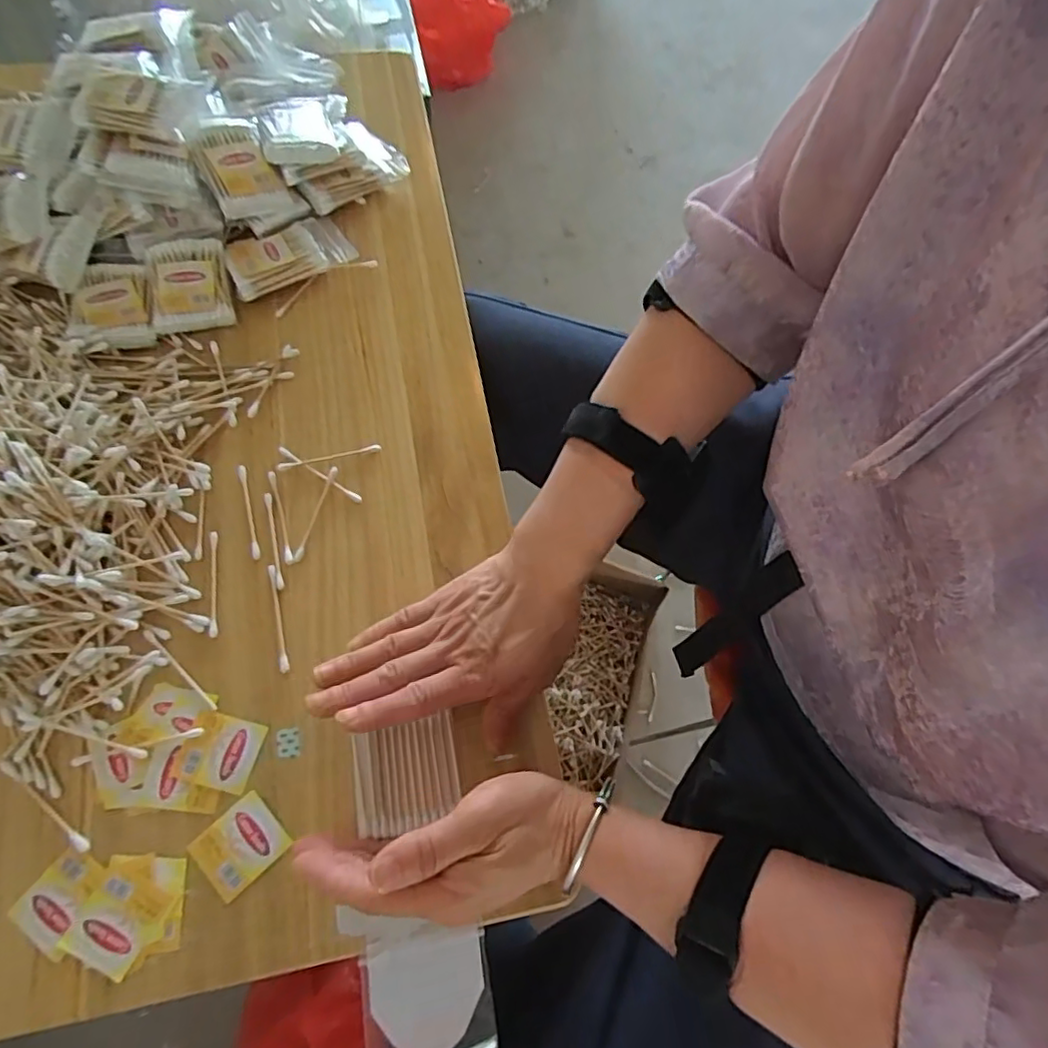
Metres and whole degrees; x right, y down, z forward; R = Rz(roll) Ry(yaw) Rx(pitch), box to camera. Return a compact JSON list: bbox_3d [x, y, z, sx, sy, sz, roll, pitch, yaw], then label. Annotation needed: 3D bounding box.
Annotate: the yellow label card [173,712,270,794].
[{"bbox_3d":[-0.184,0.138,0.372,0.043,0.004,0.040,16,67,-3],"label":"yellow label card"}]

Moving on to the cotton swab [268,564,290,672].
[{"bbox_3d":[-0.161,0.060,0.400,0.006,0.004,0.072,-14,68,-9],"label":"cotton swab"}]

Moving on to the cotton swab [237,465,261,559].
[{"bbox_3d":[-0.193,-0.009,0.429,0.006,0.004,0.072,-15,68,-9],"label":"cotton swab"}]

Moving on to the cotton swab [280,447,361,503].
[{"bbox_3d":[-0.148,-0.037,0.443,0.073,0.004,0.006,31,69,10],"label":"cotton swab"}]

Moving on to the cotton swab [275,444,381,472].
[{"bbox_3d":[-0.143,-0.050,0.448,0.073,0.004,0.007,-15,69,-9],"label":"cotton swab"}]

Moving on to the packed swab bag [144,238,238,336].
[{"bbox_3d":[-0.263,-0.188,0.480,0.057,0.012,0.072,-12,82,-16],"label":"packed swab bag"}]

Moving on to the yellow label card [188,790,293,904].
[{"bbox_3d":[-0.163,0.184,0.351,0.043,0.004,0.040,-39,75,-23],"label":"yellow label card"}]

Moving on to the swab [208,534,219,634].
[{"bbox_3d":[-0.207,0.039,0.409,0.005,0.004,0.072,-8,68,-7],"label":"swab"}]

